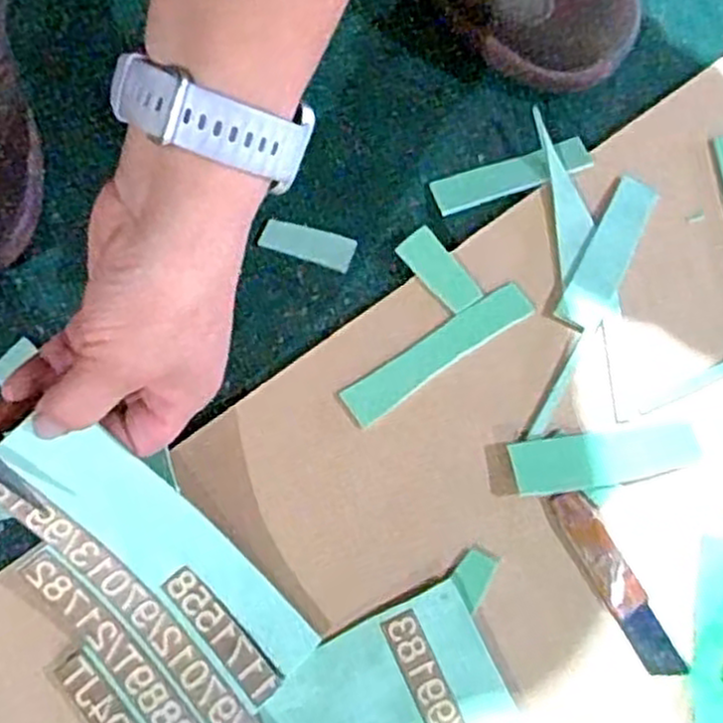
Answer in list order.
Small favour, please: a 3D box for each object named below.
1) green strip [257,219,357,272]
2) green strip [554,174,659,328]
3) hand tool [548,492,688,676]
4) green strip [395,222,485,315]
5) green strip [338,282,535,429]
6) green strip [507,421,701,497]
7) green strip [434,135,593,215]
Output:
[{"bbox_3d":[-0.029,-0.062,0.404,0.049,0.006,0.016,16,72,4],"label":"green strip"},{"bbox_3d":[0.130,-0.058,0.401,0.024,0.005,0.091,27,73,7],"label":"green strip"},{"bbox_3d":[0.117,0.102,0.352,0.017,0.007,0.091,-26,74,-10],"label":"hand tool"},{"bbox_3d":[0.040,-0.047,0.394,0.020,0.007,0.047,-37,76,-13],"label":"green strip"},{"bbox_3d":[0.038,-0.005,0.382,0.105,0.005,0.021,-33,75,-12],"label":"green strip"},{"bbox_3d":[0.119,0.046,0.368,0.093,0.006,0.026,-8,72,-4],"label":"green strip"},{"bbox_3d":[0.082,-0.101,0.415,0.086,0.006,0.021,-19,78,1],"label":"green strip"}]

